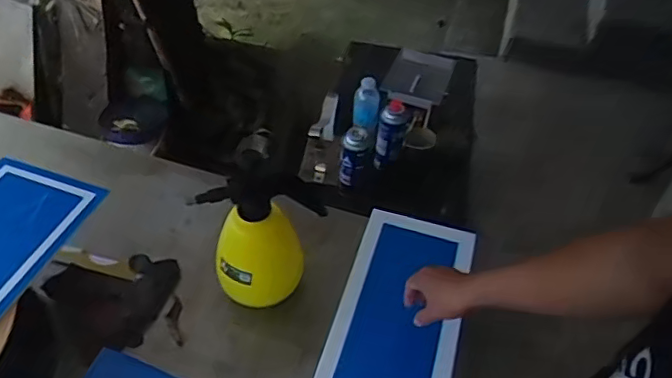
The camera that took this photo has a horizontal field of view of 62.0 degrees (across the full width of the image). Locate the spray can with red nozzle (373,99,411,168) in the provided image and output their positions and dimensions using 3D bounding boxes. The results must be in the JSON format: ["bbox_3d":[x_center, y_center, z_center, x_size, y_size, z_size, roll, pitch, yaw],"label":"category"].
[{"bbox_3d":[0.136,-0.121,1.370,0.072,0.179,0.055,12,48,6],"label":"spray can with red nozzle"}]

